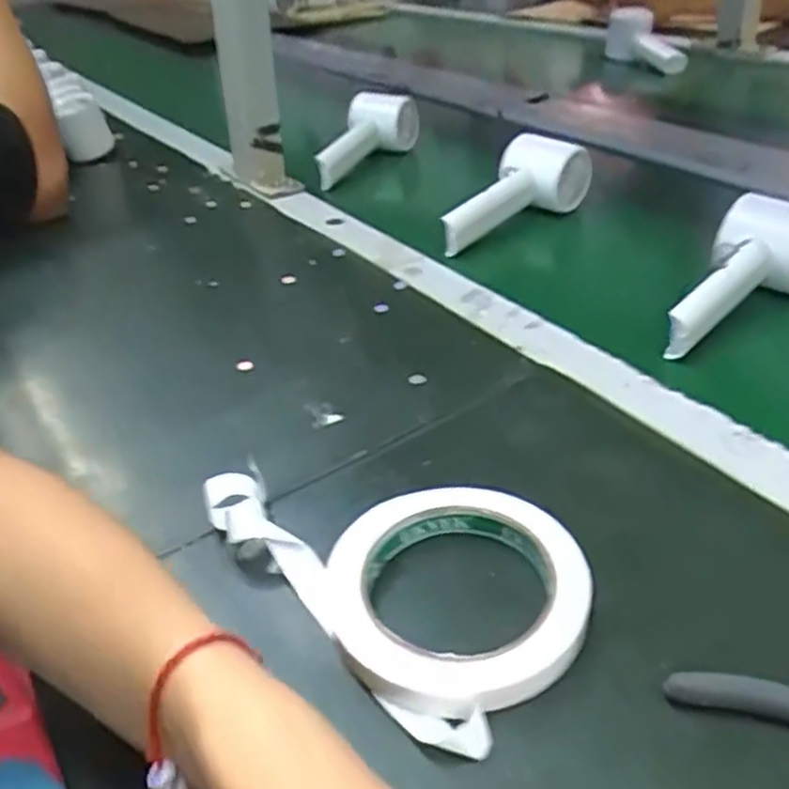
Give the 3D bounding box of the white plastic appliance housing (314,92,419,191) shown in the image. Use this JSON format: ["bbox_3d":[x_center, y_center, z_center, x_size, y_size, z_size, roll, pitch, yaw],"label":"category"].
[{"bbox_3d":[-0.036,-0.276,0.809,0.050,0.058,0.160,24,56,34],"label":"white plastic appliance housing"}]

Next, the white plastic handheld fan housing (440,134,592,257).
[{"bbox_3d":[0.101,-0.163,0.627,0.063,0.064,0.147,21,43,32],"label":"white plastic handheld fan housing"}]

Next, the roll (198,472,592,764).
[{"bbox_3d":[0.005,0.066,0.328,0.104,0.019,0.162,-31,42,-30],"label":"roll"}]

